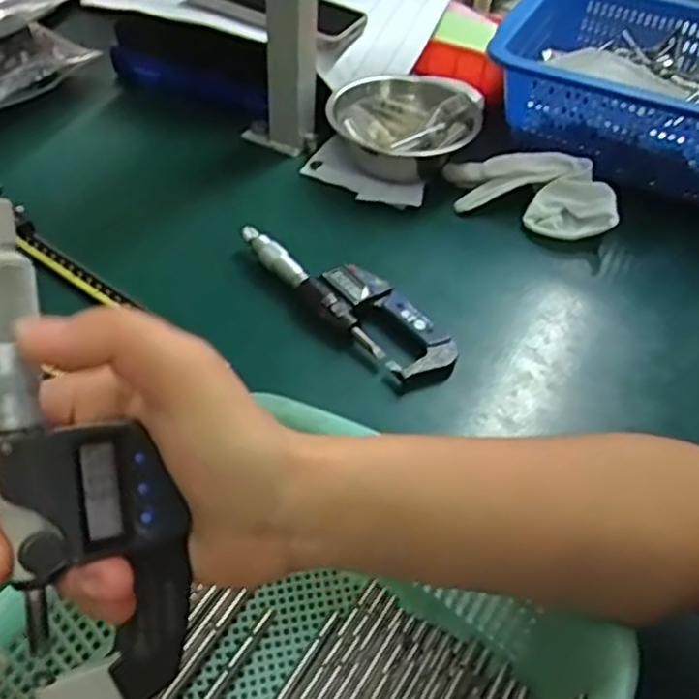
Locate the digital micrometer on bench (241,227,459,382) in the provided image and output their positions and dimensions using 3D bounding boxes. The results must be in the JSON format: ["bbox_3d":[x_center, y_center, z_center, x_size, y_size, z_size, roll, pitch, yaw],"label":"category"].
[{"bbox_3d":[-0.004,-0.037,0.487,0.173,0.023,0.051,37,55,27],"label":"digital micrometer on bench"}]

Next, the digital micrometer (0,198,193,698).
[{"bbox_3d":[-0.085,0.034,0.212,0.052,0.155,0.018,-22,8,-23],"label":"digital micrometer"}]

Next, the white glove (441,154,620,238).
[{"bbox_3d":[0.140,-0.122,0.549,0.130,0.039,0.060,9,47,4],"label":"white glove"}]

